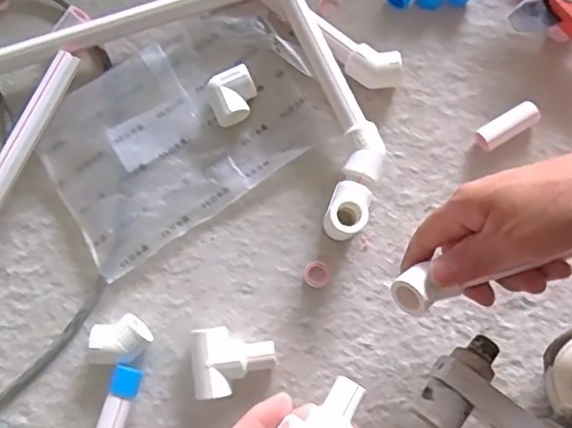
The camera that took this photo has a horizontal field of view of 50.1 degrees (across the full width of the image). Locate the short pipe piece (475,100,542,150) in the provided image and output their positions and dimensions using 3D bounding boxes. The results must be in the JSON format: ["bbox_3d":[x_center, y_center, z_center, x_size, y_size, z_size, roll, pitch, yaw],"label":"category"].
[{"bbox_3d":[0.189,-0.075,0.521,0.053,0.020,0.020,-31,81,-4],"label":"short pipe piece"}]

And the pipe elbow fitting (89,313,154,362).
[{"bbox_3d":[-0.132,0.098,0.489,0.040,0.032,0.036,43,82,8],"label":"pipe elbow fitting"}]

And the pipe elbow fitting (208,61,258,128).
[{"bbox_3d":[-0.045,-0.100,0.524,0.040,0.030,0.043,-26,79,-5],"label":"pipe elbow fitting"}]

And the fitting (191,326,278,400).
[{"bbox_3d":[-0.041,0.116,0.488,0.064,0.031,0.052,-7,78,-1],"label":"fitting"}]

